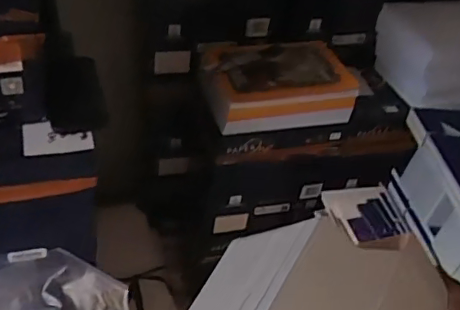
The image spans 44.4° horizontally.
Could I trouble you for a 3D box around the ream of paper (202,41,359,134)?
[{"bbox_3d":[0.101,-0.165,1.263,0.348,0.104,0.228,-7,42,-17],"label":"ream of paper"}]

